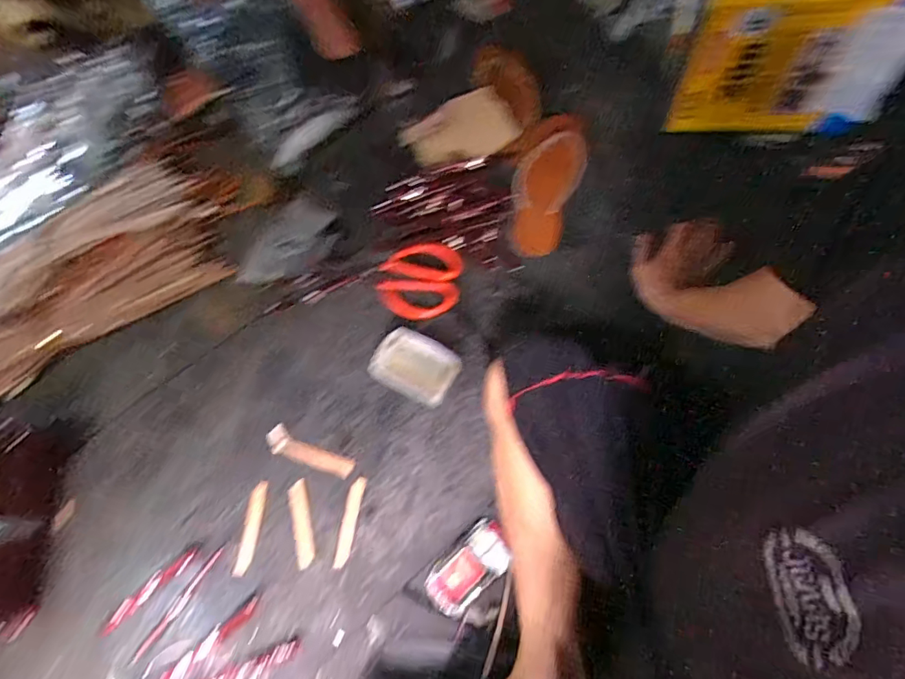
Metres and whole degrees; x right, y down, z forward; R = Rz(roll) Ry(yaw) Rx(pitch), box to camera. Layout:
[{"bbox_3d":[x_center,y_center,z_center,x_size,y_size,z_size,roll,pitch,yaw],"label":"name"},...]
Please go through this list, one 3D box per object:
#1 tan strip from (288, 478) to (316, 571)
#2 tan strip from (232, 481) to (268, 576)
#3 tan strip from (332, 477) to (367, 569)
[{"bbox_3d":[-0.195,0.236,0.625,0.025,0.005,0.105,-15,66,-5],"label":"tan strip"},{"bbox_3d":[-0.262,0.244,0.628,0.021,0.004,0.113,4,66,4],"label":"tan strip"},{"bbox_3d":[-0.133,0.234,0.623,0.020,0.004,0.110,8,66,6],"label":"tan strip"}]

